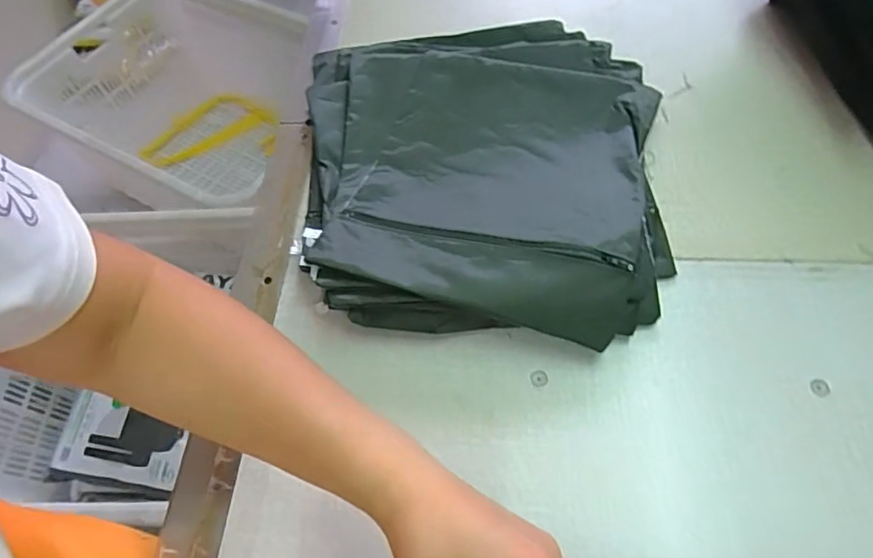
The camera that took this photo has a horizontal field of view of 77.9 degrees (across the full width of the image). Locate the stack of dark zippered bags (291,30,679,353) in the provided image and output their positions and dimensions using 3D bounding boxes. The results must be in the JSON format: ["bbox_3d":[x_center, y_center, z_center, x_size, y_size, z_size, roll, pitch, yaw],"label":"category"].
[{"bbox_3d":[0.038,-0.128,0.543,0.365,0.040,0.397,4,59,5],"label":"stack of dark zippered bags"}]

